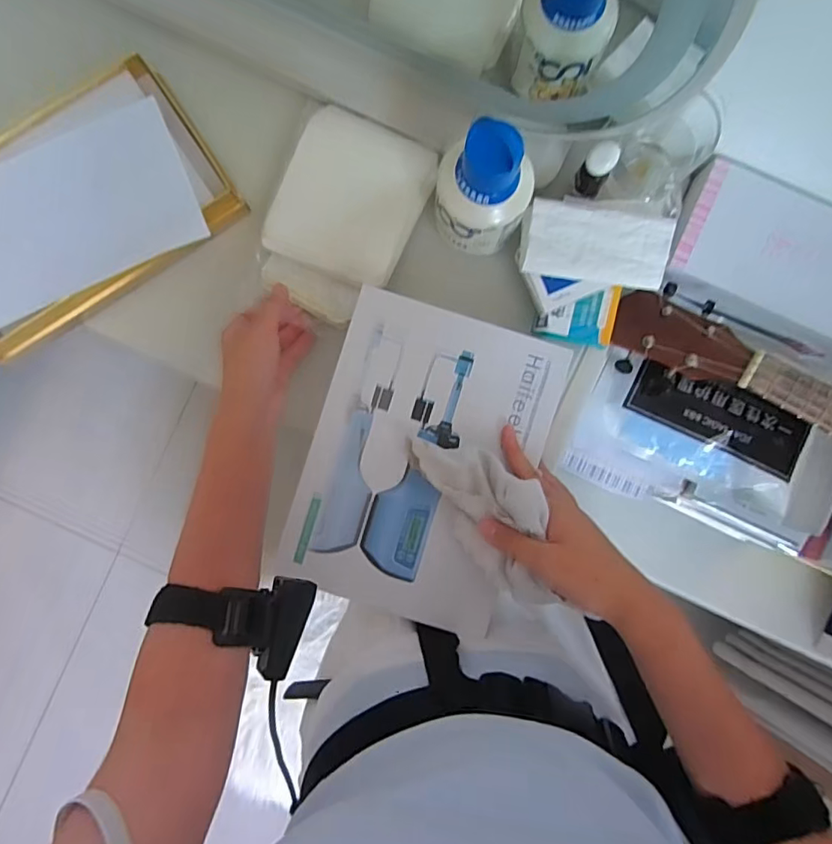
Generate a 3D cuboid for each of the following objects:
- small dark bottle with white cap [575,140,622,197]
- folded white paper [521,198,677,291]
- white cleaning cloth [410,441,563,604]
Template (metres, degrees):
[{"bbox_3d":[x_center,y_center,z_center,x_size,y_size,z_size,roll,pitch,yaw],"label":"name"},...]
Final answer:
[{"bbox_3d":[0.160,-0.224,0.485,0.027,0.057,0.023,26,88,0],"label":"small dark bottle with white cap"},{"bbox_3d":[0.156,-0.154,0.467,0.118,0.017,0.062,8,89,-1],"label":"folded white paper"},{"bbox_3d":[0.059,0.069,0.410,0.064,0.042,0.141,-29,89,-1],"label":"white cleaning cloth"}]

